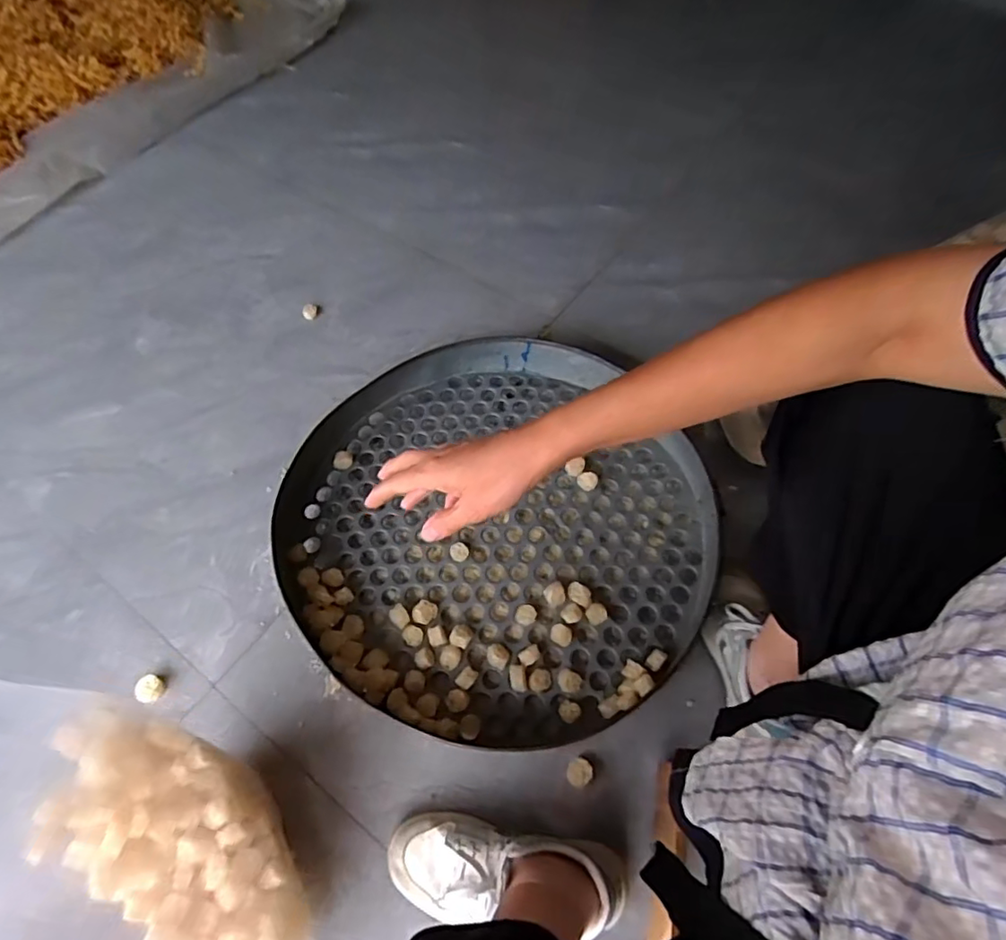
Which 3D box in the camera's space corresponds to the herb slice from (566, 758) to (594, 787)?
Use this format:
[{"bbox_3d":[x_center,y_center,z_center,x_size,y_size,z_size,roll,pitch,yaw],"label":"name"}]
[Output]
[{"bbox_3d":[0.091,0.361,0.679,0.031,0.015,0.027,-27,66,-16],"label":"herb slice"}]

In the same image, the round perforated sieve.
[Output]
[{"bbox_3d":[-0.012,0.067,0.815,0.568,0.081,0.579,1,61,-2],"label":"round perforated sieve"}]

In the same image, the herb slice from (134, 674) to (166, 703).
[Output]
[{"bbox_3d":[-0.451,0.279,0.726,0.034,0.017,0.033,1,61,-2],"label":"herb slice"}]

